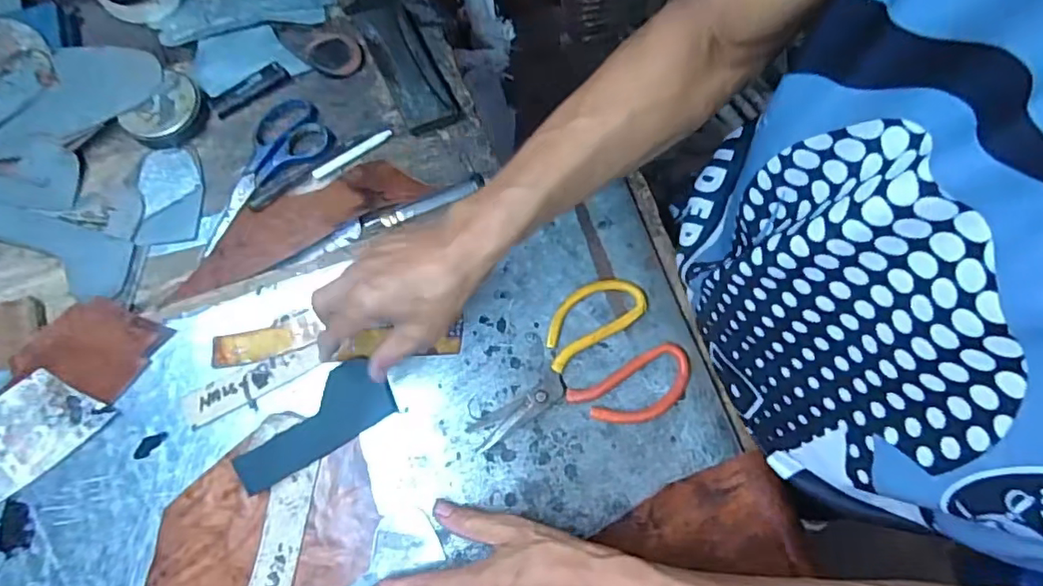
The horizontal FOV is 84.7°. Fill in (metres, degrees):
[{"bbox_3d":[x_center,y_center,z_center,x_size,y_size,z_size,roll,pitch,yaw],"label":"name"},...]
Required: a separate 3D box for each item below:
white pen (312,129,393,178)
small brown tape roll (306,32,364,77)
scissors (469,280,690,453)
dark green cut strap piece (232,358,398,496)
[{"bbox_3d":[-0.163,-0.136,0.556,0.087,0.004,0.011,-34,75,-13],"label":"white pen"},{"bbox_3d":[-0.196,-0.250,0.594,0.054,0.012,0.060,-30,74,-12],"label":"small brown tape roll"},{"bbox_3d":[0.045,0.051,0.467,0.172,0.014,0.115,-8,71,-5],"label":"scissors"},{"bbox_3d":[-0.165,0.107,0.458,0.124,0.010,0.056,-37,75,-17],"label":"dark green cut strap piece"}]

